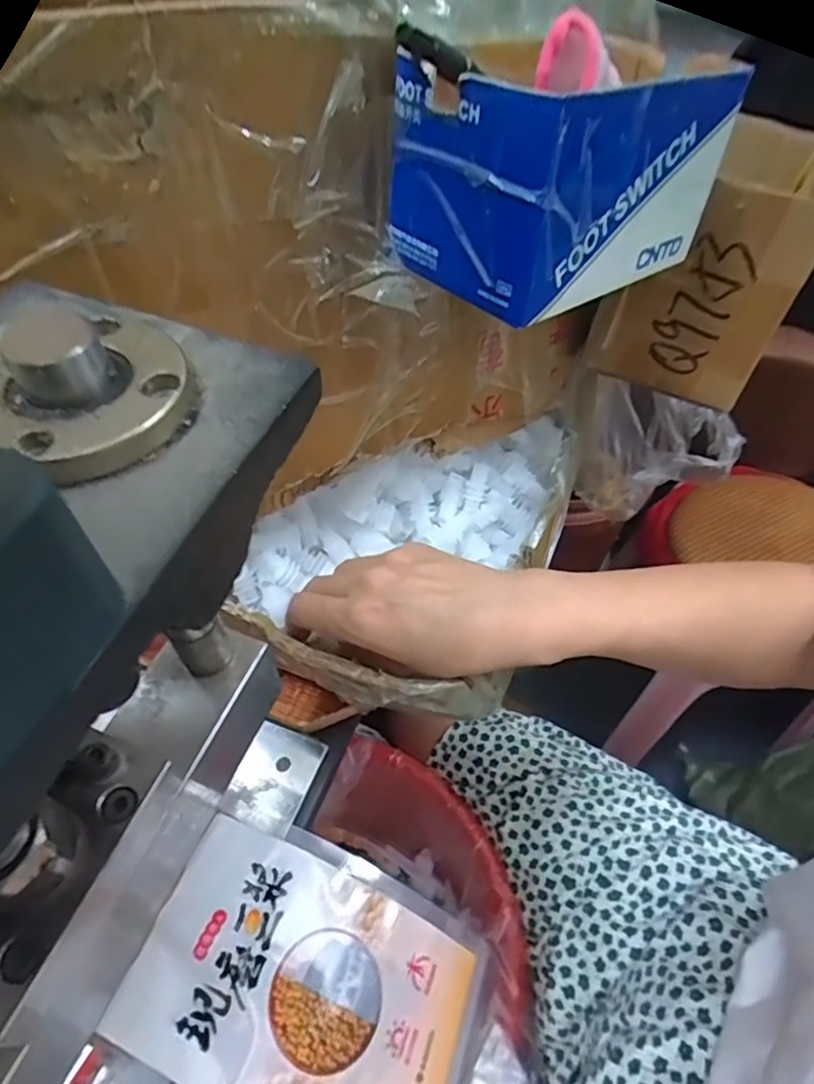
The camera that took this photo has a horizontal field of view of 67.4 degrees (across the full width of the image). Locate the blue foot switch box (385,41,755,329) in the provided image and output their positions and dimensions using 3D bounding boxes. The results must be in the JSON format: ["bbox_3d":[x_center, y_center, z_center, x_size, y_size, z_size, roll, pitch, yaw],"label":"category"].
[{"bbox_3d":[0.058,-0.144,0.234,0.096,0.070,0.078,-36,61,-25],"label":"blue foot switch box"}]

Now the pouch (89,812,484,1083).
[{"bbox_3d":[-0.042,0.196,0.269,0.145,0.021,0.103,29,48,-2],"label":"pouch"}]

